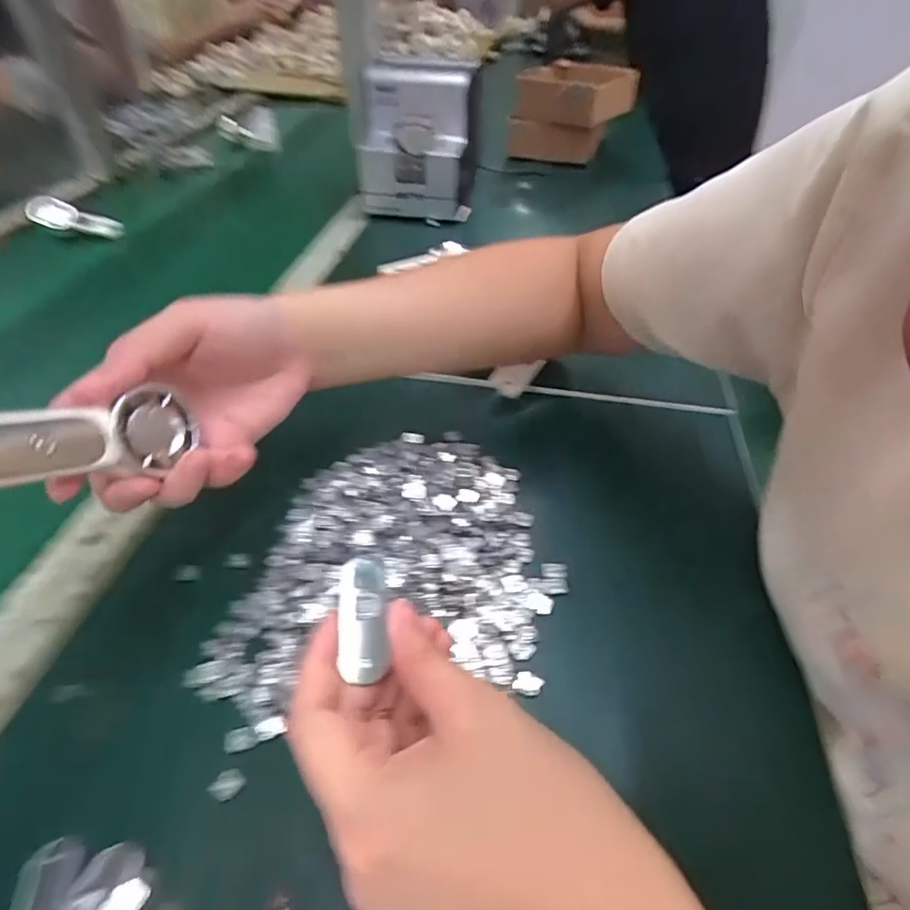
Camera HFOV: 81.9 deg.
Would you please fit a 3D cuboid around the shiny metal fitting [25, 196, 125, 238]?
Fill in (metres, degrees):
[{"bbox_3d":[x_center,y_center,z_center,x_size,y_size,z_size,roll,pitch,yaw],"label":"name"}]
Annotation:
[{"bbox_3d":[-0.493,-0.305,0.678,0.121,0.028,0.033,13,45,-5],"label":"shiny metal fitting"}]

